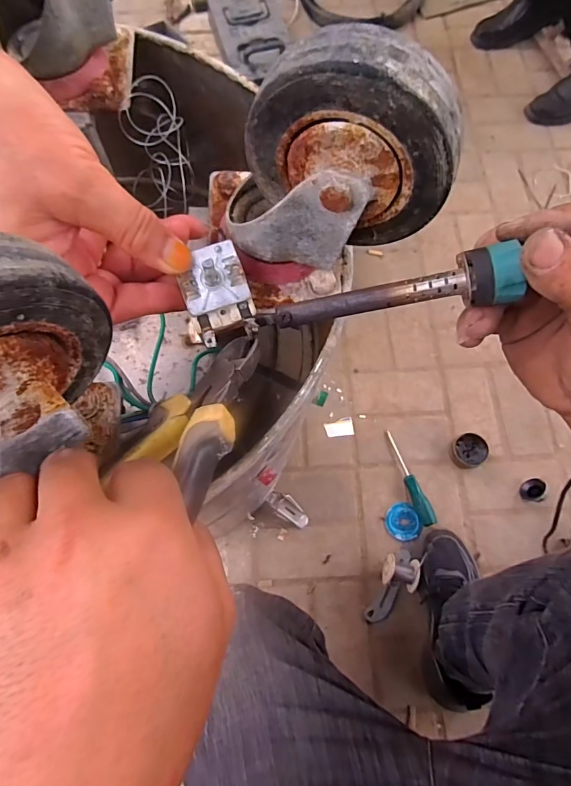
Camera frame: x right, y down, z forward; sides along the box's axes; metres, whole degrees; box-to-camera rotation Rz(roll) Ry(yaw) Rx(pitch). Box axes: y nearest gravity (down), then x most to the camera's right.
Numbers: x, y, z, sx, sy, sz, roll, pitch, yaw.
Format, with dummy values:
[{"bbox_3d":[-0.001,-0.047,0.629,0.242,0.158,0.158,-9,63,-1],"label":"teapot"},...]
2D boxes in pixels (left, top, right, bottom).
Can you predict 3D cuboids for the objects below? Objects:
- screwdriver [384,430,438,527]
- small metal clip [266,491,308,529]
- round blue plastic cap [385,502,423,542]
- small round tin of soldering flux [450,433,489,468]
[{"bbox_3d":[0.238,0.159,0.807,0.026,0.024,0.189,-18,72,-6],"label":"screwdriver"},{"bbox_3d":[0.004,0.215,0.780,0.095,0.013,0.040,43,74,-18],"label":"small metal clip"},{"bbox_3d":[0.222,0.241,0.788,0.064,0.011,0.067,0,71,0],"label":"round blue plastic cap"},{"bbox_3d":[0.357,0.112,0.817,0.061,0.029,0.067,0,71,0],"label":"small round tin of soldering flux"}]

